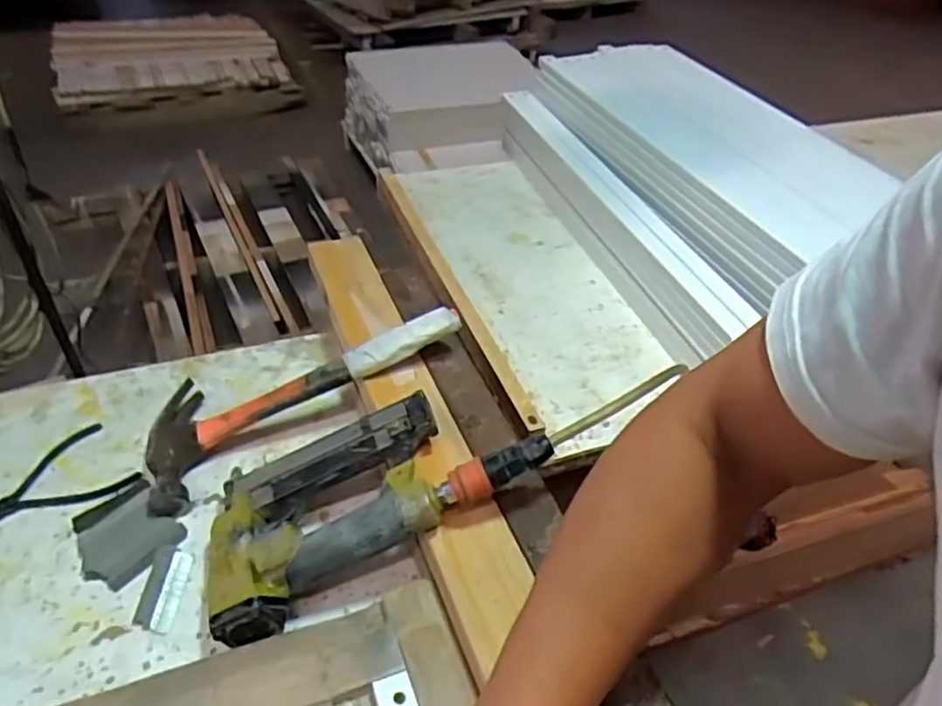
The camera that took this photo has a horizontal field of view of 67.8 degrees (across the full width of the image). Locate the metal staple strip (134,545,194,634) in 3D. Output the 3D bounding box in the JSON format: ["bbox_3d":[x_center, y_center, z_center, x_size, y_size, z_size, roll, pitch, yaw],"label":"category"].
[{"bbox_3d":[-0.232,0.177,0.529,0.031,0.007,0.066,4,39,-1],"label":"metal staple strip"}]

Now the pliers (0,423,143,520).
[{"bbox_3d":[-0.350,0.111,0.591,0.084,0.009,0.111,32,46,30],"label":"pliers"}]

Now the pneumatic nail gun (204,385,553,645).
[{"bbox_3d":[-0.075,0.111,0.543,0.258,0.061,0.132,-27,42,-6],"label":"pneumatic nail gun"}]

